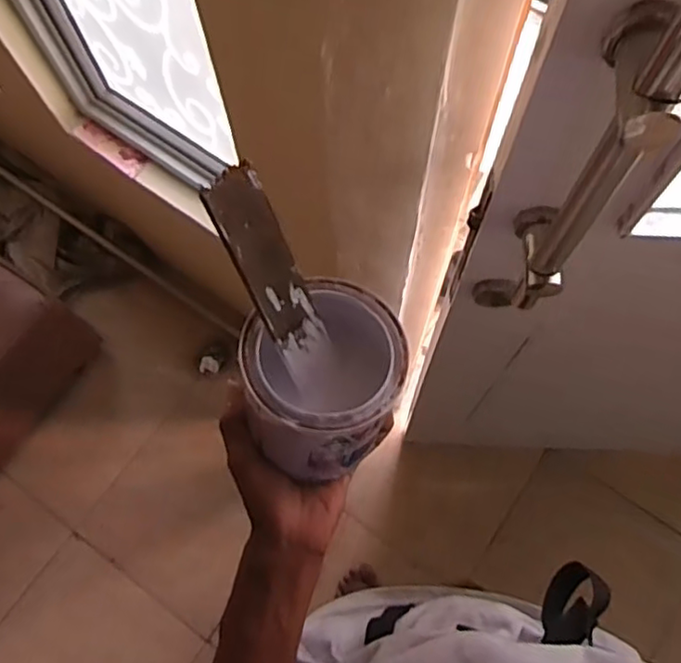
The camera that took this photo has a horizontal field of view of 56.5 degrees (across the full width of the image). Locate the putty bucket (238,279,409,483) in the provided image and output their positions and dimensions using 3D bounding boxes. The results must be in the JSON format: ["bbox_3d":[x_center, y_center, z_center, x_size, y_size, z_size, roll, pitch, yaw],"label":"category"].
[{"bbox_3d":[-0.012,0.034,0.431,0.099,0.100,0.118,14,74,5],"label":"putty bucket"}]

